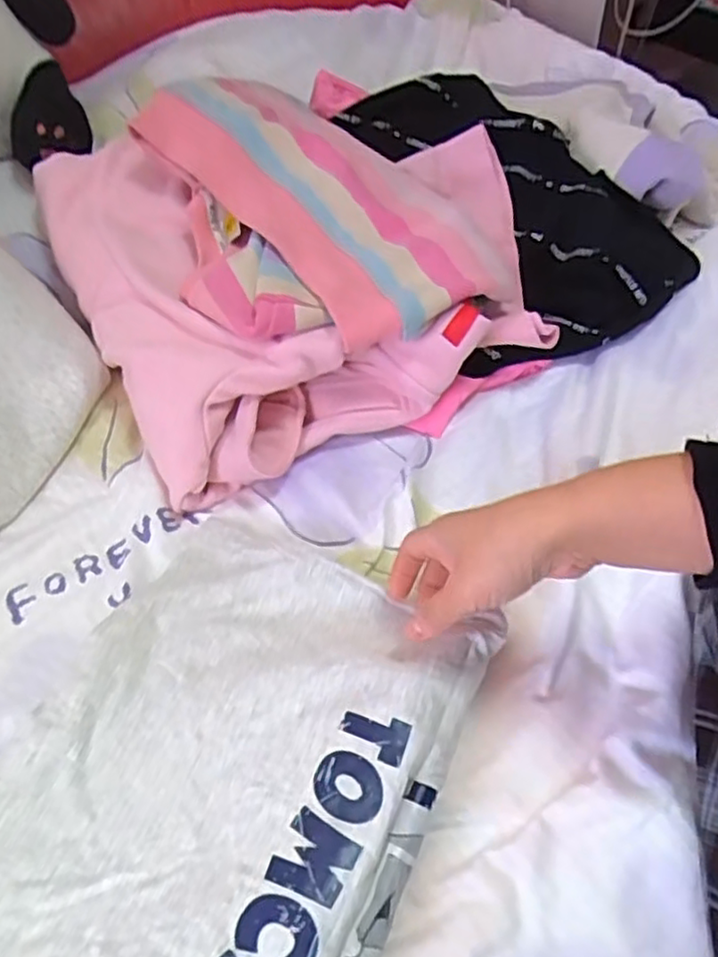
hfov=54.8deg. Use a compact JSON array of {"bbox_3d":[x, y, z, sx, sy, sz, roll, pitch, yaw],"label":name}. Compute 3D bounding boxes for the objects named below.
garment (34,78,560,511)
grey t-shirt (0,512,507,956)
[{"bbox_3d":[-0.042,-0.204,0.636,0.415,0.179,0.371,-20,54,-15],"label":"garment"},{"bbox_3d":[-0.101,0.192,0.369,0.250,0.053,0.395,17,51,20],"label":"grey t-shirt"}]

